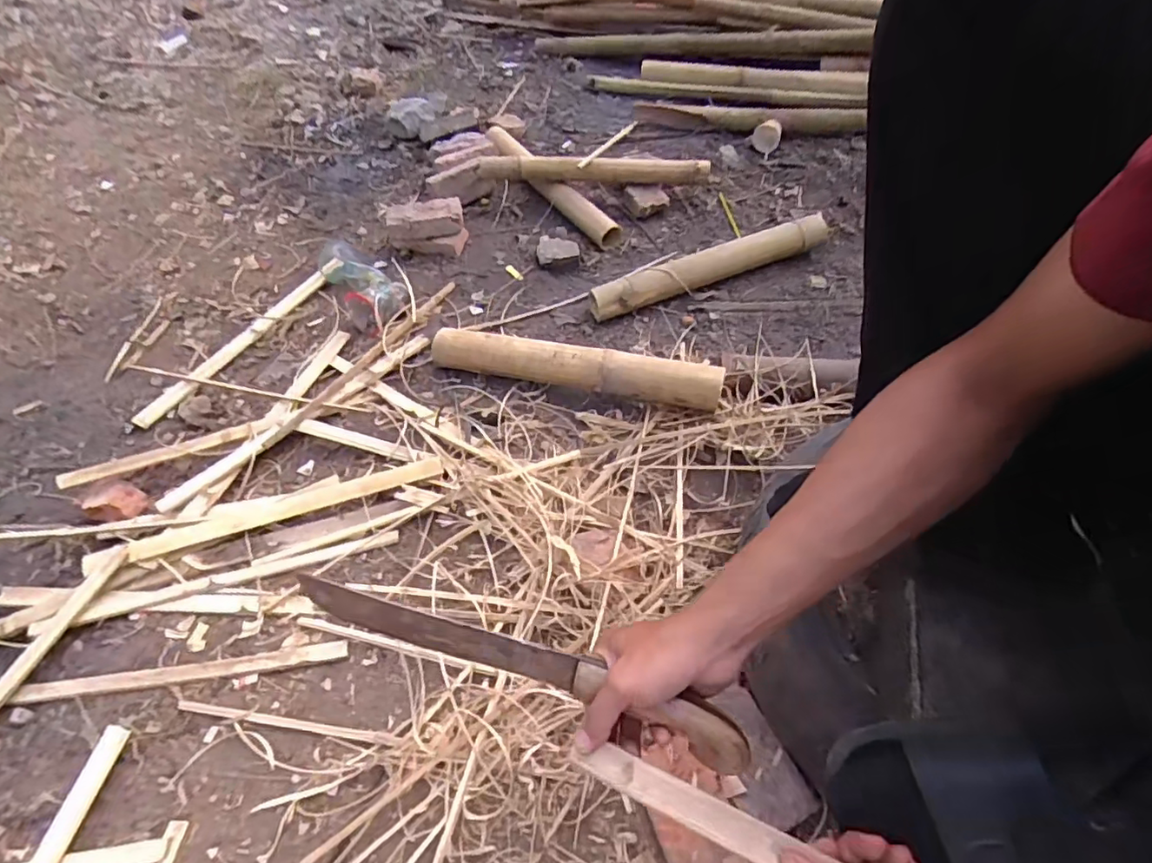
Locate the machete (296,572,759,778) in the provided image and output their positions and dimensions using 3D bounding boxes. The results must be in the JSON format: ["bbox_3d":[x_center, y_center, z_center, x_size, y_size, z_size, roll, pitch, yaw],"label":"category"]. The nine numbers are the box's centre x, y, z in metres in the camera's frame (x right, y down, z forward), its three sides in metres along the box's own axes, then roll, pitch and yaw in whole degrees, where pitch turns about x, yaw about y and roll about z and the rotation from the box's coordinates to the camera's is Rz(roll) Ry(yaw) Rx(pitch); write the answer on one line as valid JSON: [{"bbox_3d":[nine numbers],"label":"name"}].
[{"bbox_3d":[-0.054,0.183,0.461,0.375,0.036,0.034,14,56,14],"label":"machete"}]

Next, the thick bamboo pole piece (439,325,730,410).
[{"bbox_3d":[-0.012,-0.115,1.015,0.528,0.077,0.065,12,56,12],"label":"thick bamboo pole piece"}]

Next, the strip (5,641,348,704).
[{"bbox_3d":[-0.577,0.330,0.776,0.524,0.011,0.031,-6,54,-2],"label":"strip"}]

